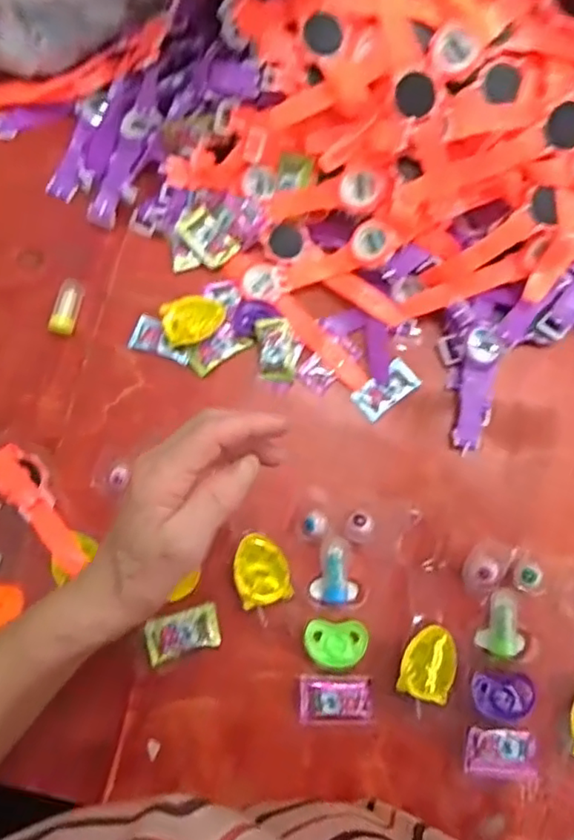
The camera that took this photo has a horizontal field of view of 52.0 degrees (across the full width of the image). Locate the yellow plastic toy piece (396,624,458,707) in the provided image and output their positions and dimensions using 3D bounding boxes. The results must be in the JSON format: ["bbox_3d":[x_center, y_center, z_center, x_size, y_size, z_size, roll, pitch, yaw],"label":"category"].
[{"bbox_3d":[0.107,0.183,0.446,0.039,0.018,0.053,18,78,3],"label":"yellow plastic toy piece"}]

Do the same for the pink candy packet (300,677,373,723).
[{"bbox_3d":[0.036,0.209,0.442,0.053,0.013,0.032,2,78,0],"label":"pink candy packet"}]

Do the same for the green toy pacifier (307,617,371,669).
[{"bbox_3d":[0.038,0.170,0.444,0.046,0.013,0.034,4,78,0],"label":"green toy pacifier"}]

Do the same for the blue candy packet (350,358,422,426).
[{"bbox_3d":[0.084,-0.026,0.497,0.055,0.004,0.028,-38,81,-8],"label":"blue candy packet"}]

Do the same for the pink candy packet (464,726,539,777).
[{"bbox_3d":[0.158,0.246,0.436,0.053,0.010,0.032,8,78,1],"label":"pink candy packet"}]

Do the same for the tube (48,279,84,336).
[{"bbox_3d":[-0.187,-0.097,0.505,0.018,0.021,0.049,9,78,1],"label":"tube"}]

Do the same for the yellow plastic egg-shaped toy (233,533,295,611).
[{"bbox_3d":[-0.020,0.114,0.451,0.040,0.012,0.052,-14,78,-4],"label":"yellow plastic egg-shaped toy"}]

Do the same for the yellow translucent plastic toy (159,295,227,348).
[{"bbox_3d":[-0.078,-0.084,0.499,0.052,0.019,0.040,-11,78,-3],"label":"yellow translucent plastic toy"}]

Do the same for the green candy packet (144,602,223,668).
[{"bbox_3d":[-0.078,0.161,0.443,0.055,0.005,0.032,-18,59,-7],"label":"green candy packet"}]

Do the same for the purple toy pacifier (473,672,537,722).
[{"bbox_3d":[0.161,0.206,0.440,0.047,0.010,0.031,1,78,0],"label":"purple toy pacifier"}]

